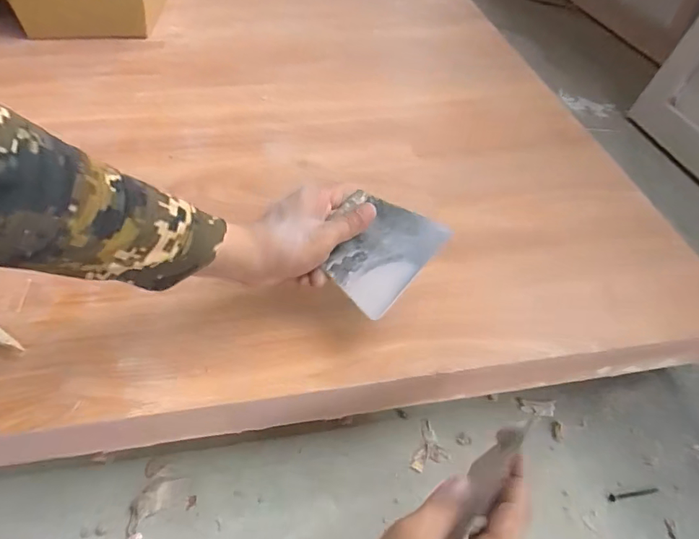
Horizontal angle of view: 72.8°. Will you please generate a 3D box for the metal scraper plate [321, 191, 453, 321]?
[{"bbox_3d":[0.022,-0.021,0.430,0.096,0.006,0.102,37,75,19],"label":"metal scraper plate"}]

